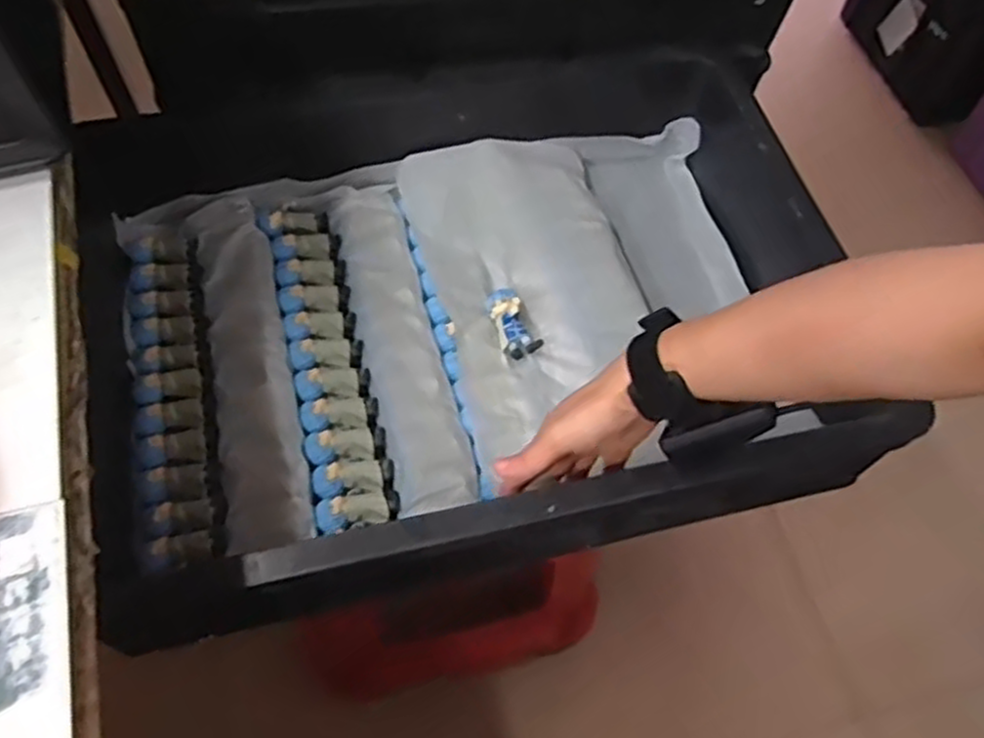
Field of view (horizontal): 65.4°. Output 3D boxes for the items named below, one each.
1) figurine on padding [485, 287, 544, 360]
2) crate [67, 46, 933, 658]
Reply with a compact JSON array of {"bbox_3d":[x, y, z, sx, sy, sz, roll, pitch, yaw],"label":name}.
[{"bbox_3d":[0.016,-0.041,0.632,0.029,0.024,0.061,-20,64,-14],"label":"figurine on padding"},{"bbox_3d":[-0.023,-0.066,0.627,0.551,0.109,0.400,-11,62,-10],"label":"crate"}]

